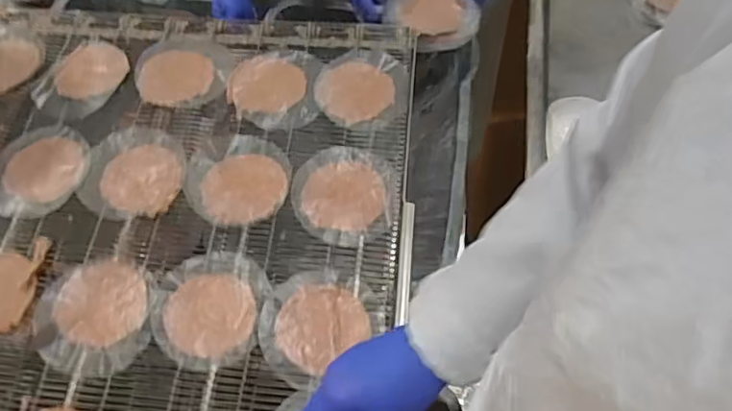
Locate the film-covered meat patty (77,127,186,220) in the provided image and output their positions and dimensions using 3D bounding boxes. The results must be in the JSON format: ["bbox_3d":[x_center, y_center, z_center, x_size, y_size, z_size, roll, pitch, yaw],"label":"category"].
[{"bbox_3d":[-0.268,-0.041,0.694,0.116,0.012,0.116,0,59,1],"label":"film-covered meat patty"}]

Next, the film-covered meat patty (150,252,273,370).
[{"bbox_3d":[-0.161,0.104,0.613,0.112,0.004,0.118,6,59,5],"label":"film-covered meat patty"}]

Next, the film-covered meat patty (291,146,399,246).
[{"bbox_3d":[-0.024,-0.015,0.676,0.114,0.005,0.118,0,59,2],"label":"film-covered meat patty"}]

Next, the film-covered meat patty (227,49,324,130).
[{"bbox_3d":[-0.115,-0.154,0.758,0.113,0.006,0.132,-1,59,1],"label":"film-covered meat patty"}]

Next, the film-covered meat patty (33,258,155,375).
[{"bbox_3d":[-0.274,0.106,0.604,0.108,0.020,0.117,-5,59,-2],"label":"film-covered meat patty"}]

